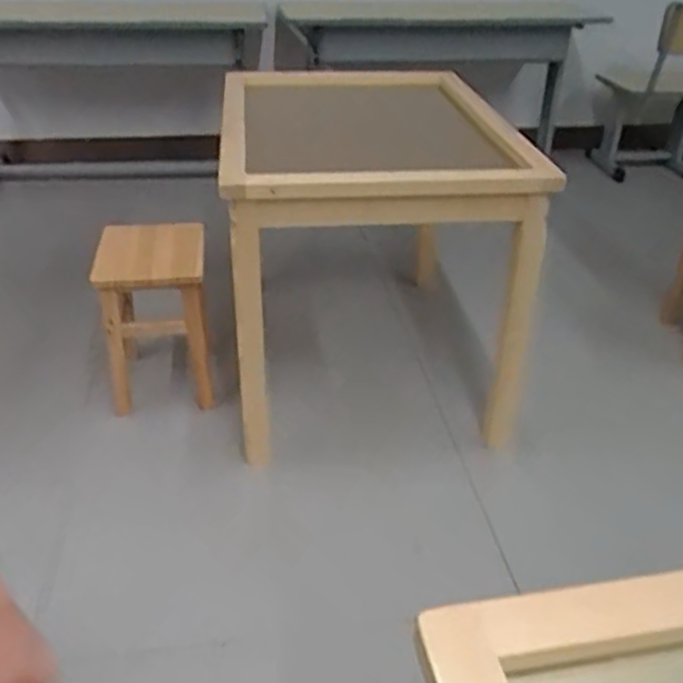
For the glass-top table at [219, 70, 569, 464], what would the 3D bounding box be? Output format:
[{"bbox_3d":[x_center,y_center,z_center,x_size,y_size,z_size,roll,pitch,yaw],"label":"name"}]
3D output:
[{"bbox_3d":[0.056,-0.211,1.643,0.607,0.569,0.756,-4,33,-7],"label":"glass-top table"}]

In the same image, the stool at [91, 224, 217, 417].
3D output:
[{"bbox_3d":[-0.422,-0.065,1.669,0.232,0.353,0.301,-6,34,-11],"label":"stool"}]

